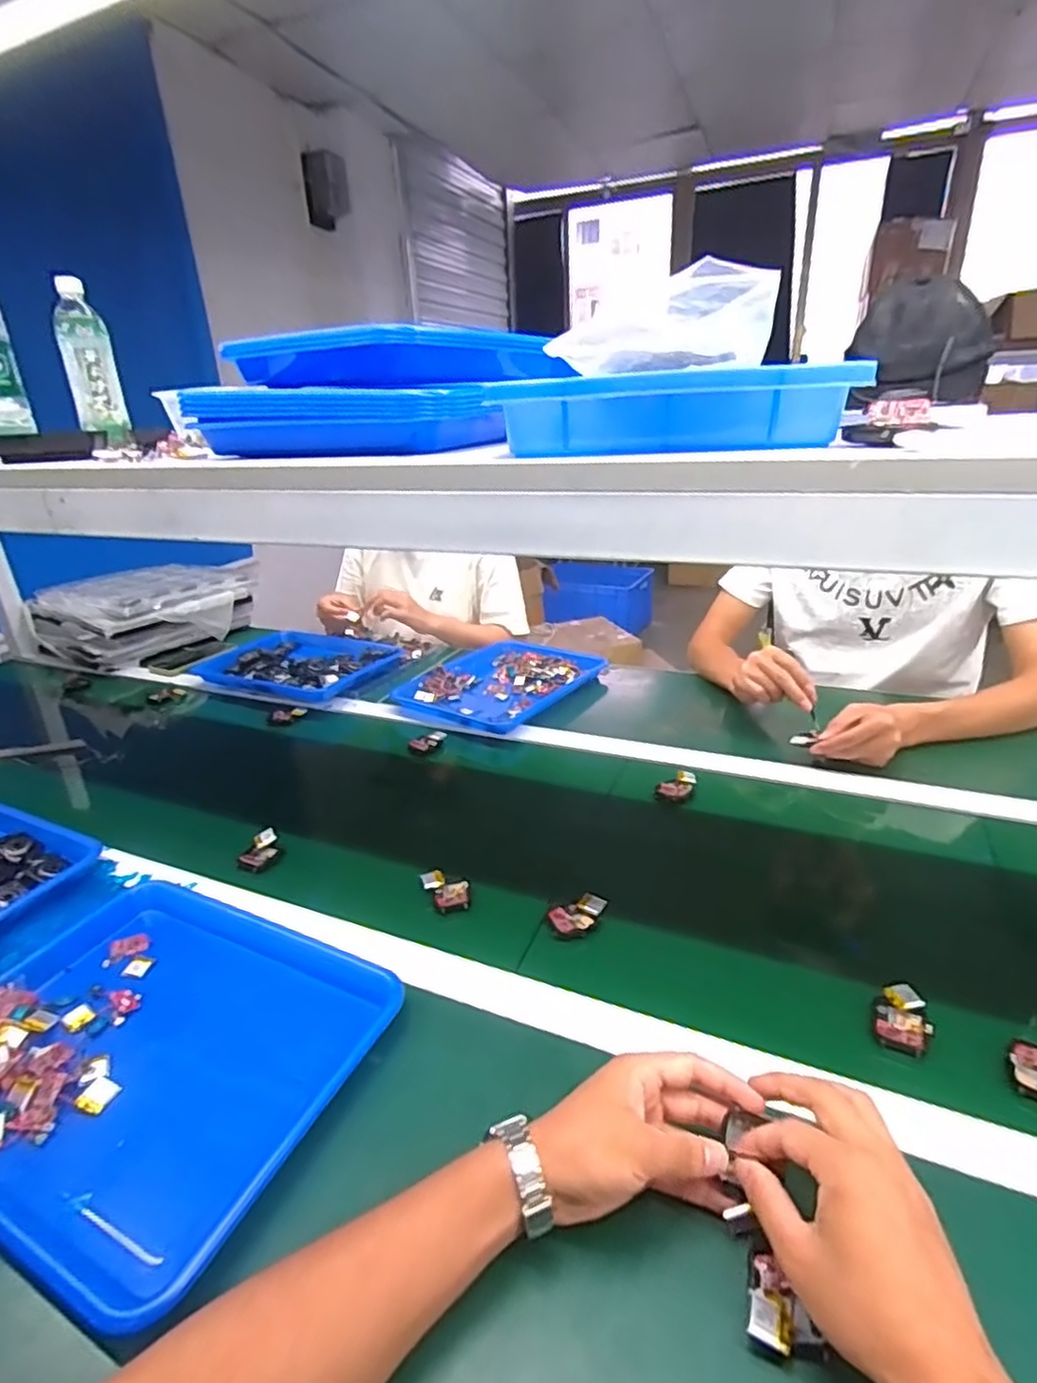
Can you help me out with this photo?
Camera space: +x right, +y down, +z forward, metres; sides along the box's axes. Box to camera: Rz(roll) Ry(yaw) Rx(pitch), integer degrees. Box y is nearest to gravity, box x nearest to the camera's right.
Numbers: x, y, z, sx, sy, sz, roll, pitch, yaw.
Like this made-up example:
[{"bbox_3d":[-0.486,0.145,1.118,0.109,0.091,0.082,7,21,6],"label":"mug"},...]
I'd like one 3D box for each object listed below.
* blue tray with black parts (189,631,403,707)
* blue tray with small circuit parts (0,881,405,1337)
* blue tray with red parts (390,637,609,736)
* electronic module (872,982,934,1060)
[{"bbox_3d":[-0.406,-0.059,1.253,0.346,0.049,0.282,11,28,29],"label":"blue tray with black parts"},{"bbox_3d":[-0.284,0.273,0.507,0.331,0.036,0.252,9,27,25],"label":"blue tray with small circuit parts"},{"bbox_3d":[-0.036,-0.022,1.127,0.262,0.034,0.308,14,29,33],"label":"blue tray with red parts"},{"bbox_3d":[0.295,0.250,0.500,0.037,0.017,0.050,11,27,28],"label":"electronic module"}]

